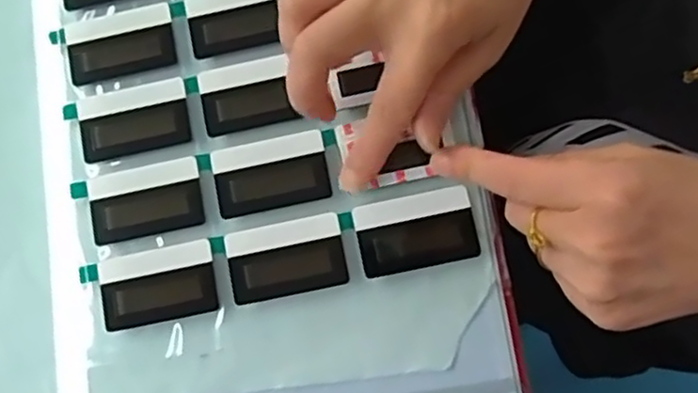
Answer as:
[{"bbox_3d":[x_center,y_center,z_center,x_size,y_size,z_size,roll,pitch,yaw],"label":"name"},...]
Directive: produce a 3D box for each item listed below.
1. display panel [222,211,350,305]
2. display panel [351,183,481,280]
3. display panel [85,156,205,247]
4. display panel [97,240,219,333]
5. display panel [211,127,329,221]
[{"bbox_3d":[-0.029,0.028,0.318,0.053,0.005,0.034,-12,79,1],"label":"display panel"},{"bbox_3d":[0.031,0.016,0.318,0.054,0.009,0.035,-13,79,1],"label":"display panel"},{"bbox_3d":[-0.097,0.002,0.328,0.053,0.007,0.034,-12,79,1],"label":"display panel"},{"bbox_3d":[-0.089,0.042,0.321,0.053,0.007,0.034,-12,79,1],"label":"display panel"},{"bbox_3d":[-0.037,-0.011,0.326,0.053,0.006,0.034,-13,79,1],"label":"display panel"}]

